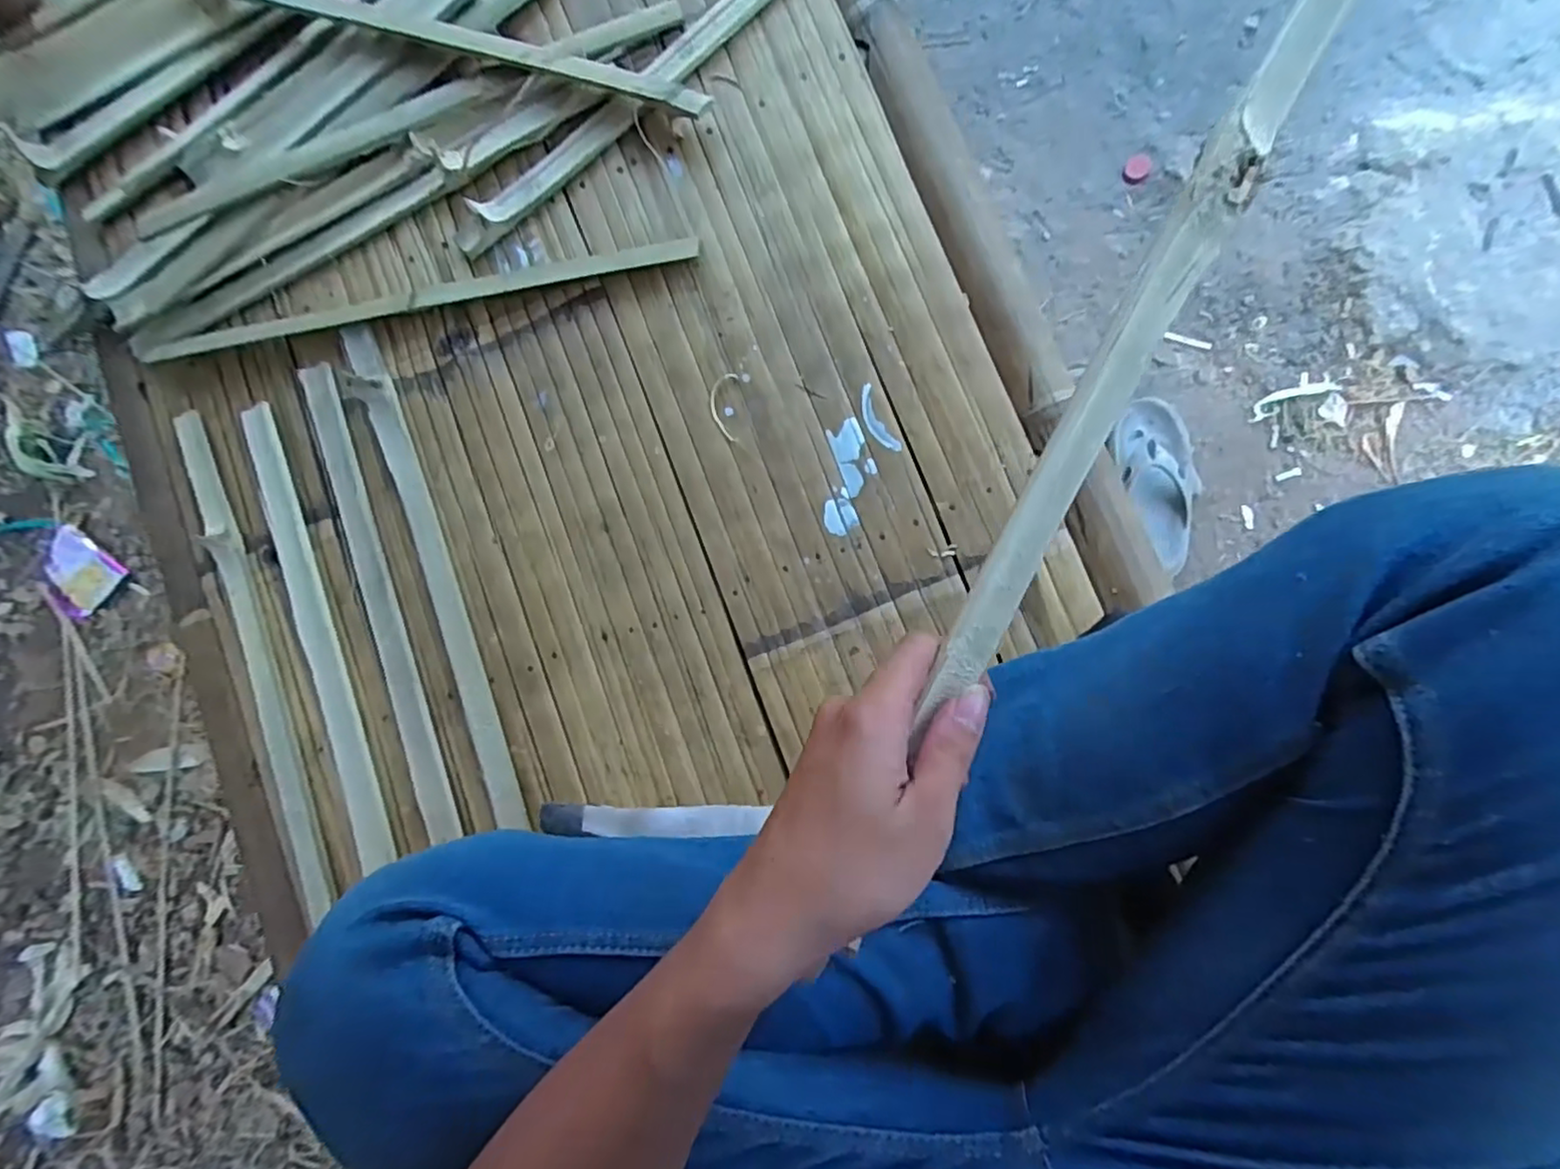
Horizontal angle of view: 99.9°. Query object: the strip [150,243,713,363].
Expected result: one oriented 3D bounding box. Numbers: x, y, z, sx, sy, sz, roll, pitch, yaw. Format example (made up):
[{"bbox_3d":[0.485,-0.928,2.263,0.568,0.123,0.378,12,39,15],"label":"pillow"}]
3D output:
[{"bbox_3d":[-0.316,-0.237,0.550,0.496,0.015,0.026,-6,86,7],"label":"strip"}]

